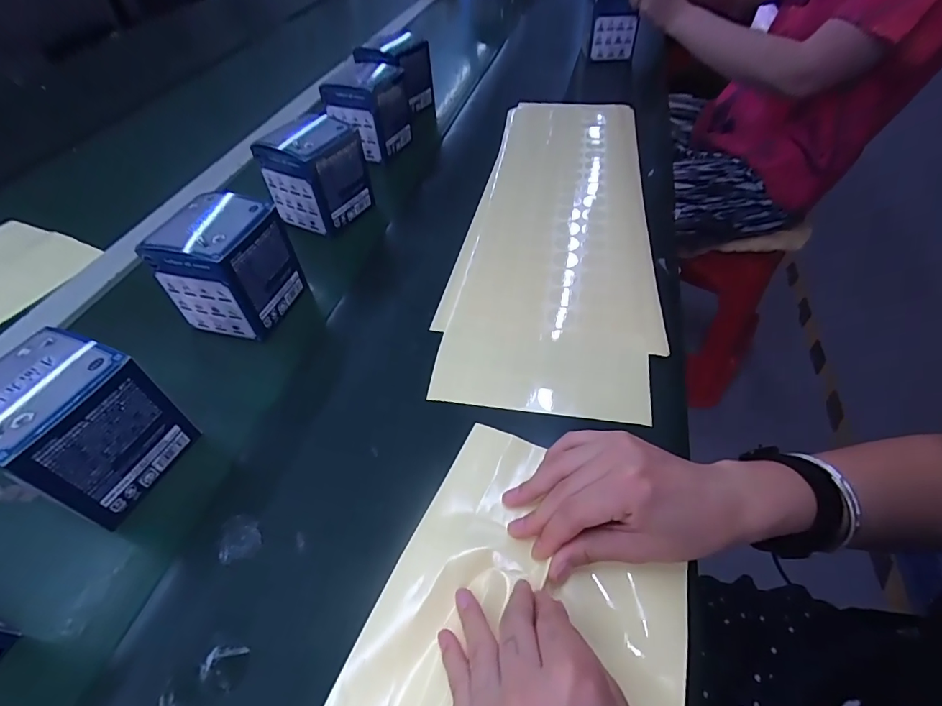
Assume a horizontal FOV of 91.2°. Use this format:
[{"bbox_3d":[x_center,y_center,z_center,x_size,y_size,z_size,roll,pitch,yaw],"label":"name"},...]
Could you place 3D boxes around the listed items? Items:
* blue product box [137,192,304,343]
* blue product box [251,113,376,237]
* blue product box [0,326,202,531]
[{"bbox_3d":[-0.211,-0.076,0.402,0.080,0.091,0.083,10,51,13],"label":"blue product box"},{"bbox_3d":[-0.168,-0.195,0.499,0.082,0.094,0.075,25,53,16],"label":"blue product box"},{"bbox_3d":[-0.256,0.043,0.298,0.076,0.080,0.089,15,52,17],"label":"blue product box"}]

